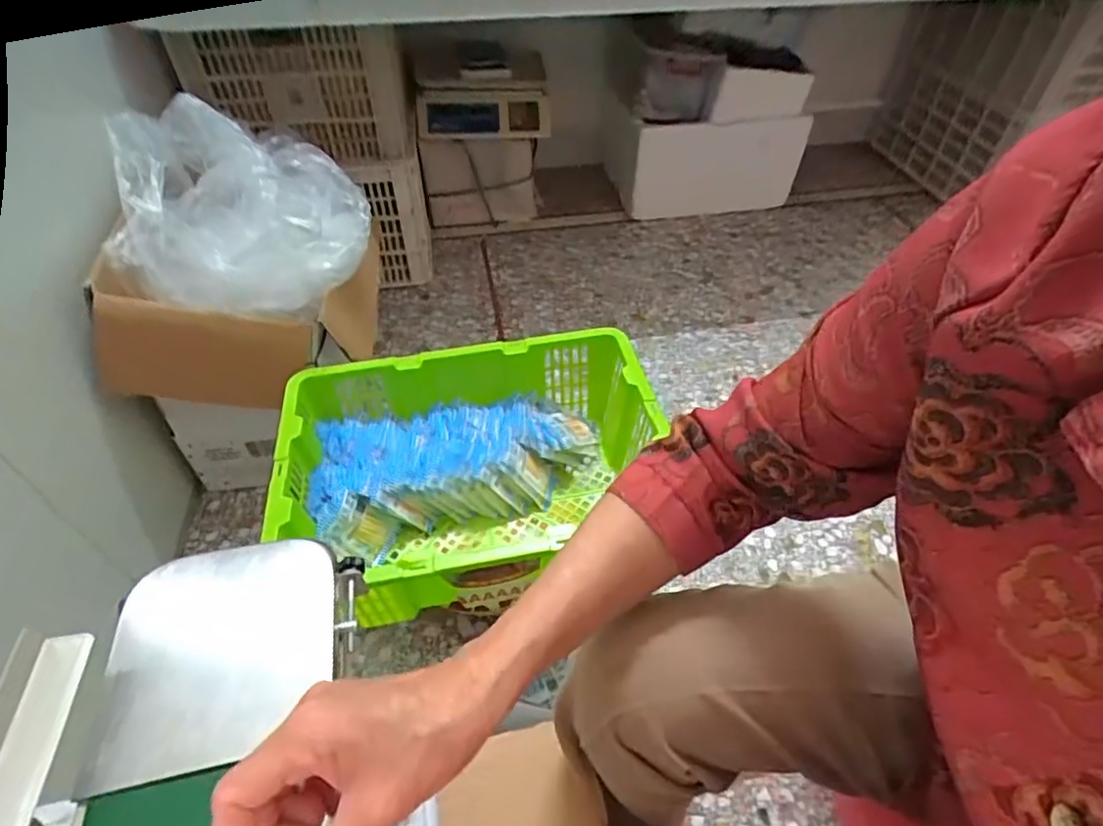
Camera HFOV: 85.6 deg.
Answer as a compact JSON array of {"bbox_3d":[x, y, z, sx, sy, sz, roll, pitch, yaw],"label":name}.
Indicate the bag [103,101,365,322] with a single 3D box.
[{"bbox_3d":[-0.452,-0.316,0.914,0.319,0.184,0.361,-6,47,-7],"label":"bag"}]

